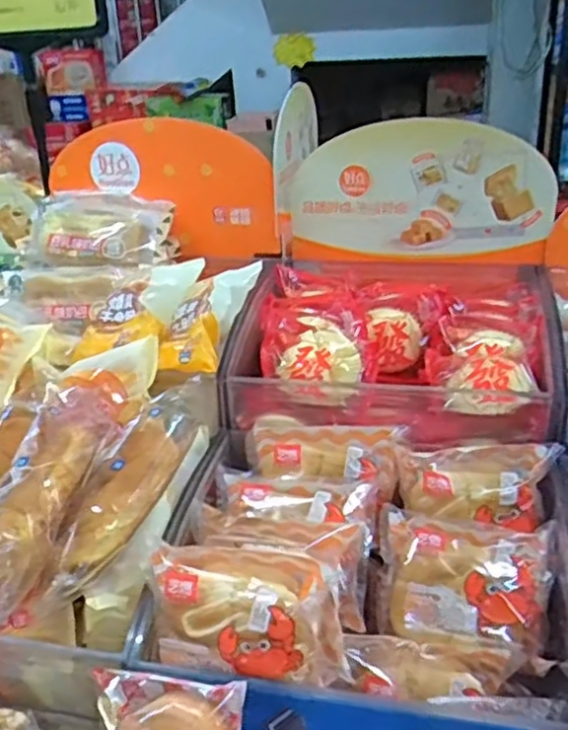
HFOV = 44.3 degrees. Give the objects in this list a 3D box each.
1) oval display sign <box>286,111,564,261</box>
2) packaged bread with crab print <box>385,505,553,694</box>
[{"bbox_3d":[0.150,-0.192,0.788,0.292,0.162,0.013,4,29,15],"label":"oval display sign"},{"bbox_3d":[0.141,0.175,0.558,0.131,0.048,0.105,10,69,12],"label":"packaged bread with crab print"}]

